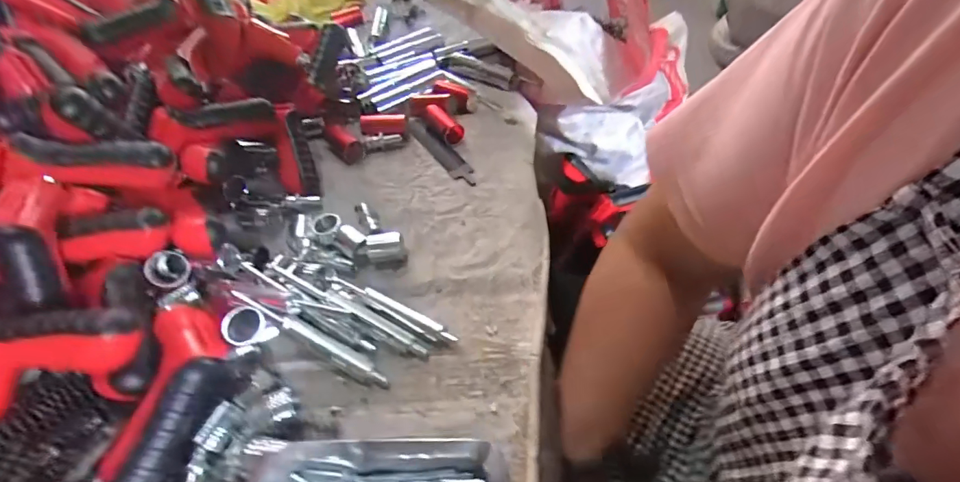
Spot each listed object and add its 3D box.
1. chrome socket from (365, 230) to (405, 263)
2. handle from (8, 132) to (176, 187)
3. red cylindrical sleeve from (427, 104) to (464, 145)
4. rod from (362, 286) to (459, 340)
[{"bbox_3d":[-0.096,0.007,0.440,0.036,0.022,0.022,-9,47,-3],"label":"chrome socket"},{"bbox_3d":[-0.325,-0.068,0.373,0.104,0.035,0.027,1,41,-28],"label":"handle"},{"bbox_3d":[-0.048,-0.158,0.586,0.022,0.029,0.074,-24,49,-16],"label":"red cylindrical sleeve"},{"bbox_3d":[-0.062,0.064,0.390,0.102,0.012,0.008,24,54,25],"label":"rod"}]

